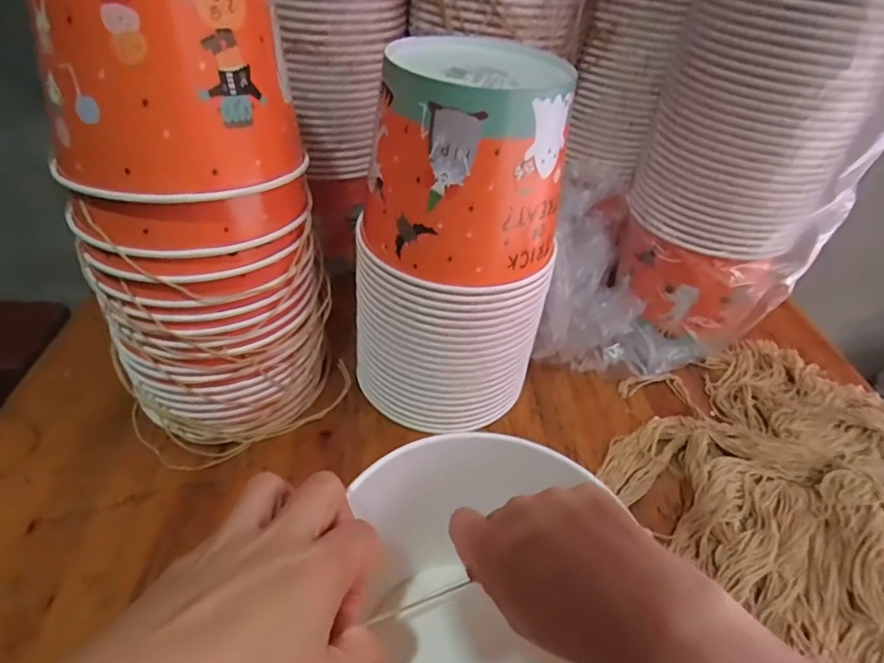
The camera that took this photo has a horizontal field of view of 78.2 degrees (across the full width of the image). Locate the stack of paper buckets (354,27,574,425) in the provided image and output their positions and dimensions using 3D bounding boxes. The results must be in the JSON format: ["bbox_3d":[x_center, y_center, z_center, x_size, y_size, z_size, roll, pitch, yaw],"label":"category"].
[{"bbox_3d":[0.015,-0.062,0.444,0.141,0.285,0.136,29,45,24],"label":"stack of paper buckets"}]

